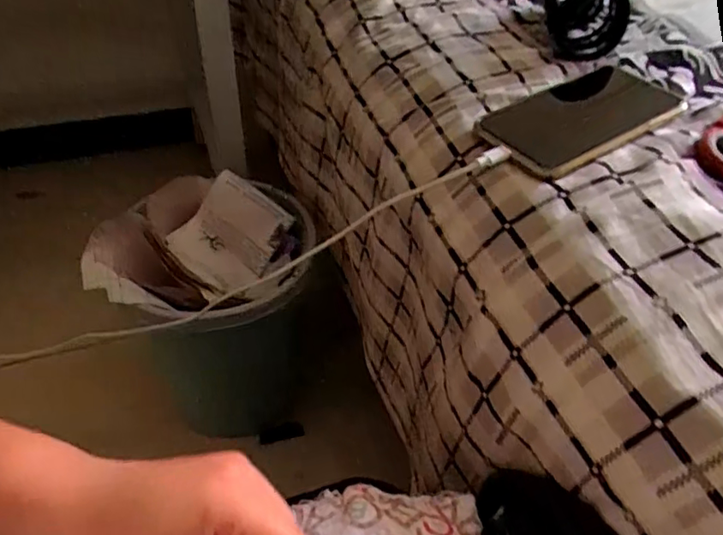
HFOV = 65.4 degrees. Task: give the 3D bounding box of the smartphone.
[{"bbox_3d":[0.158,-0.108,0.398,0.155,0.011,0.075,-26,52,-26],"label":"smartphone"}]

